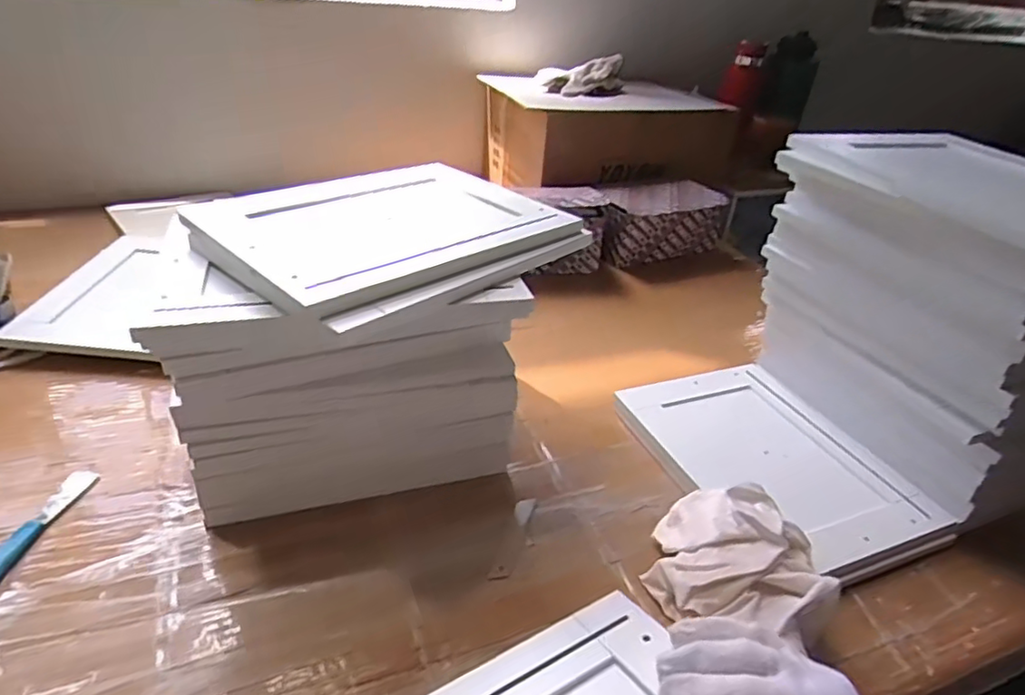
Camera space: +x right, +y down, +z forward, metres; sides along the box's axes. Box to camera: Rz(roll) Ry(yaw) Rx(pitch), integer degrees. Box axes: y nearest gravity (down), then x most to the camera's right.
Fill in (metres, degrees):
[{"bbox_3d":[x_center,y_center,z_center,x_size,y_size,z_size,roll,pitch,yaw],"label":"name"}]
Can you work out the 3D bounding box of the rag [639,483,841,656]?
[{"bbox_3d":[0.187,0.176,0.522,0.126,0.074,0.134,8,31,6],"label":"rag"}]

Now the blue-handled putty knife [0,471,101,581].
[{"bbox_3d":[-0.414,0.155,0.526,0.024,0.015,0.143,5,31,2],"label":"blue-handled putty knife"}]

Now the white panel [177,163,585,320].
[{"bbox_3d":[-0.111,-0.114,0.557,0.295,0.022,0.230,-24,41,-38],"label":"white panel"}]

